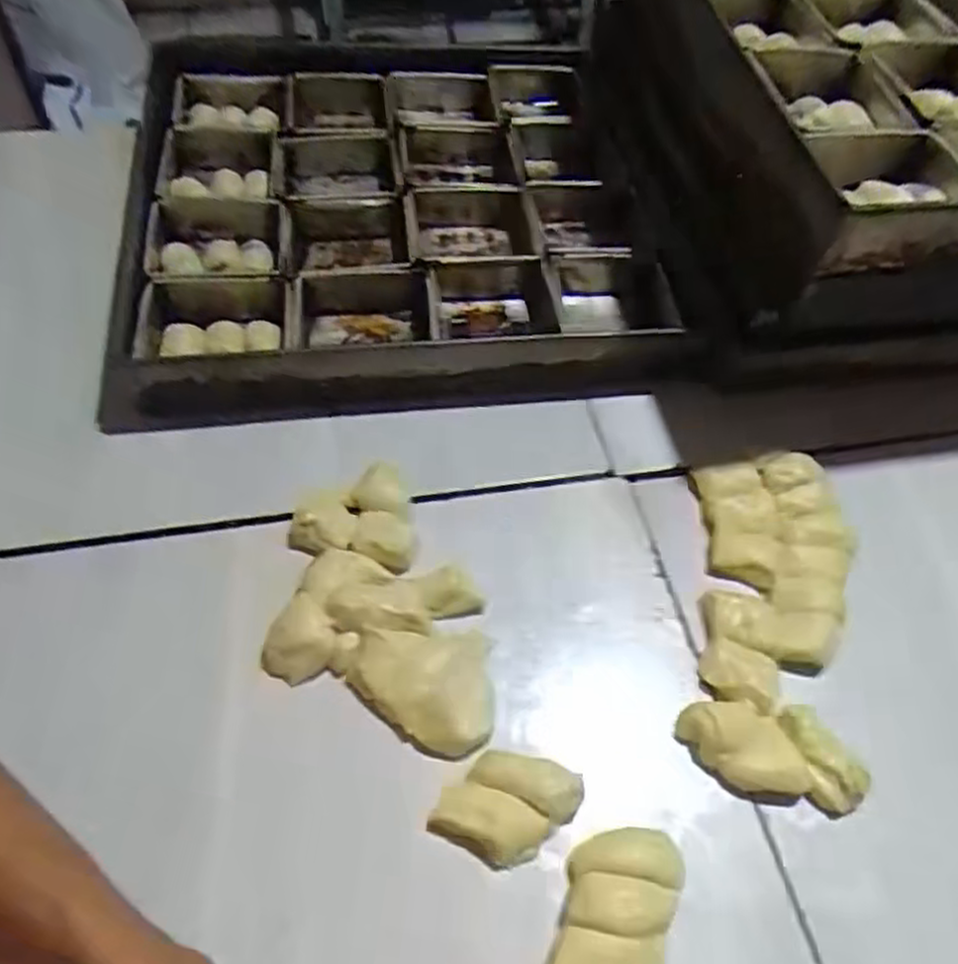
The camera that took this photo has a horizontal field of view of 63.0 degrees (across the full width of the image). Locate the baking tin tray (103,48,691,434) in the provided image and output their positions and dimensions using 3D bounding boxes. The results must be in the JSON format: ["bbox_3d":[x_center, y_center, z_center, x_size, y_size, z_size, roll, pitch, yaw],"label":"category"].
[{"bbox_3d":[-0.068,-0.236,0.715,0.431,0.081,0.459,-1,55,-4],"label":"baking tin tray"}]

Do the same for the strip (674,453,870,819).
[{"bbox_3d":[0.193,0.082,0.516,0.103,0.023,0.238,10,54,6],"label":"strip"}]

